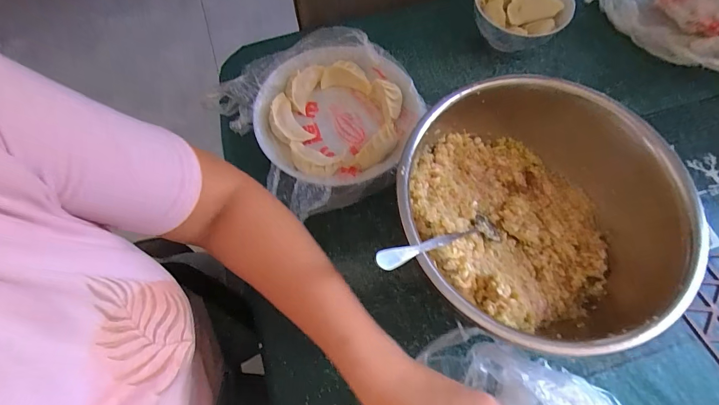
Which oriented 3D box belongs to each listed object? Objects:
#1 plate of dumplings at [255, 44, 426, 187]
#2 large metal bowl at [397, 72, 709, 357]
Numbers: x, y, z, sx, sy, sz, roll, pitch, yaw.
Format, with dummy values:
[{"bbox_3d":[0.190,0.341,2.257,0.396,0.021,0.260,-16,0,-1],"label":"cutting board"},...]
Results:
[{"bbox_3d":[-0.028,-0.103,0.455,0.180,0.037,0.181,0,66,1],"label":"plate of dumplings"},{"bbox_3d":[0.157,0.013,0.372,0.241,0.106,0.252,0,66,1],"label":"large metal bowl"}]

